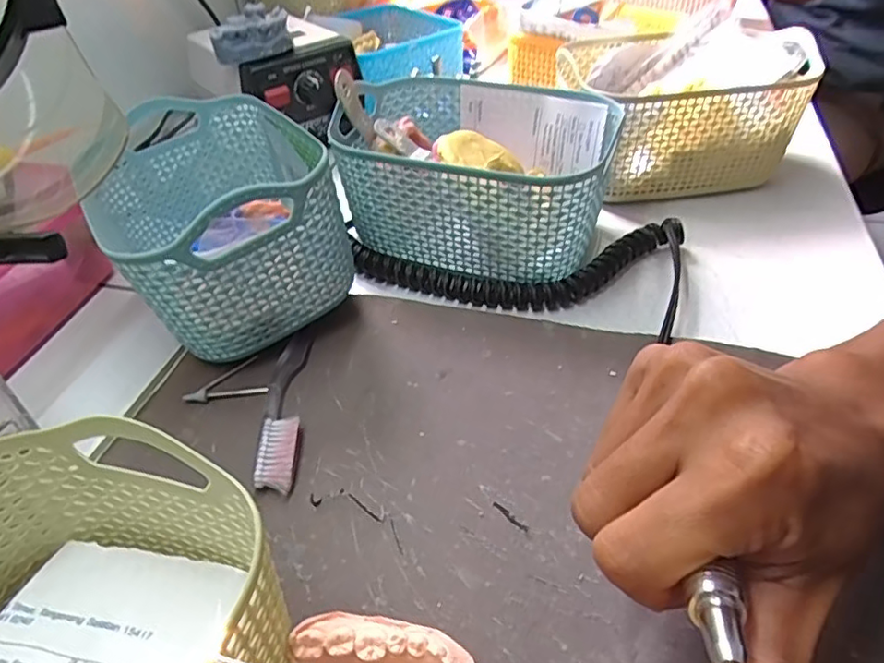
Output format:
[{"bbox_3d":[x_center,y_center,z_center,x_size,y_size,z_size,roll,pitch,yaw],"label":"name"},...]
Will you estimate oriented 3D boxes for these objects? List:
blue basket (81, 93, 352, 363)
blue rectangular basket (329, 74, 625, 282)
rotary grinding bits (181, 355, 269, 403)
[{"bbox_3d":[-0.133,-0.069,0.349,0.116,0.095,0.174,-20,46,-19],"label":"blue basket"},{"bbox_3d":[0.020,-0.098,0.384,0.162,0.081,0.116,16,46,17],"label":"blue rectangular basket"},{"bbox_3d":[-0.114,0.028,0.311,0.041,0.005,0.027,-19,46,-18],"label":"rotary grinding bits"}]

